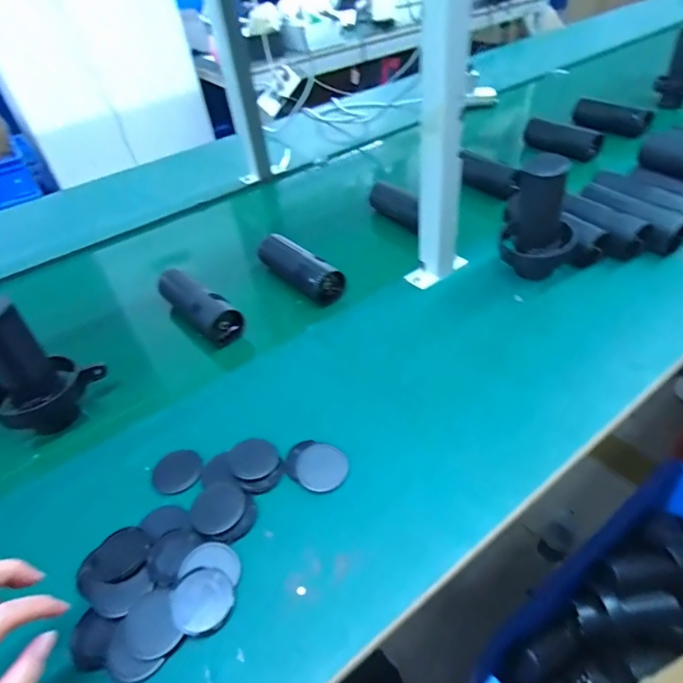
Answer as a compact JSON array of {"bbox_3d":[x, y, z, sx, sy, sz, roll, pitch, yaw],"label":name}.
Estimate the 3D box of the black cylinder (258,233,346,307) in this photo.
[{"bbox_3d":[-0.063,-0.121,0.734,0.056,0.055,0.170,-29,47,-23],"label":"black cylinder"}]

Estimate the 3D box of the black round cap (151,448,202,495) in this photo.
[{"bbox_3d":[-0.171,0.133,0.482,0.051,0.008,0.048,-4,42,3],"label":"black round cap"}]

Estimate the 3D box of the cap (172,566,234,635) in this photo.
[{"bbox_3d":[-0.116,0.215,0.387,0.048,0.011,0.045,-4,42,3],"label":"cap"}]

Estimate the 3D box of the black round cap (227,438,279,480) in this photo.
[{"bbox_3d":[-0.092,0.120,0.482,0.049,0.009,0.050,-4,42,3],"label":"black round cap"}]

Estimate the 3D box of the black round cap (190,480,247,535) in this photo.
[{"bbox_3d":[-0.117,0.158,0.442,0.052,0.008,0.051,-4,42,3],"label":"black round cap"}]

